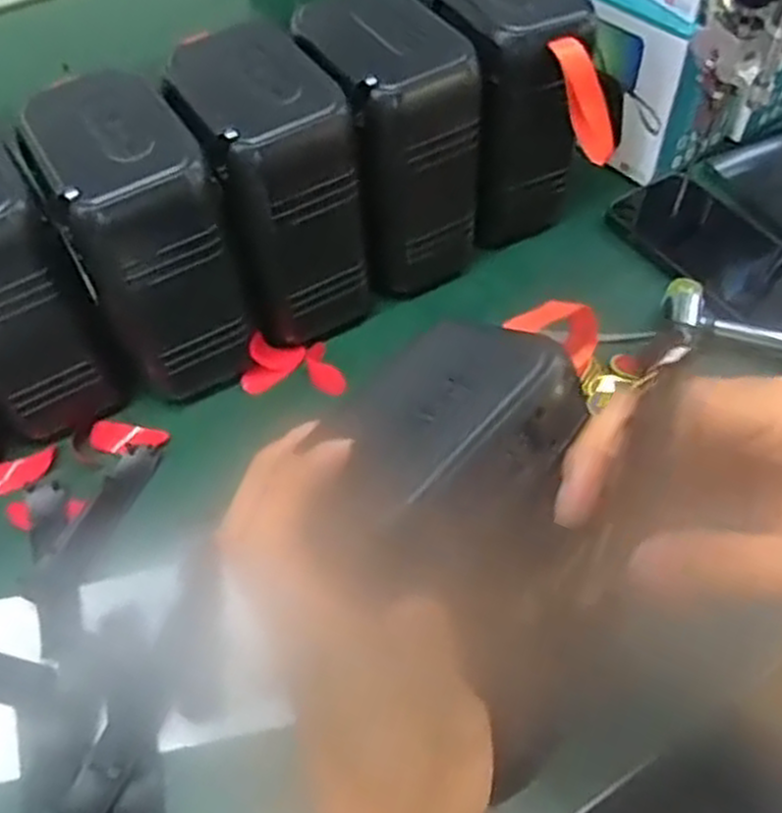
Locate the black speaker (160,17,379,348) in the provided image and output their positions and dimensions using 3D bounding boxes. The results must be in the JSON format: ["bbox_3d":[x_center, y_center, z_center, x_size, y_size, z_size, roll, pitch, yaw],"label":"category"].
[{"bbox_3d":[-0.070,-0.129,0.460,0.077,0.140,0.120,-21,57,-13],"label":"black speaker"}]

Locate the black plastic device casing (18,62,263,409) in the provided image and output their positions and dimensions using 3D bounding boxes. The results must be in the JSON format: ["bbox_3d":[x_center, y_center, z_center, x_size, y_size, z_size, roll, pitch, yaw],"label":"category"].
[{"bbox_3d":[-0.132,-0.090,0.431,0.077,0.143,0.102,-25,58,-16],"label":"black plastic device casing"}]

